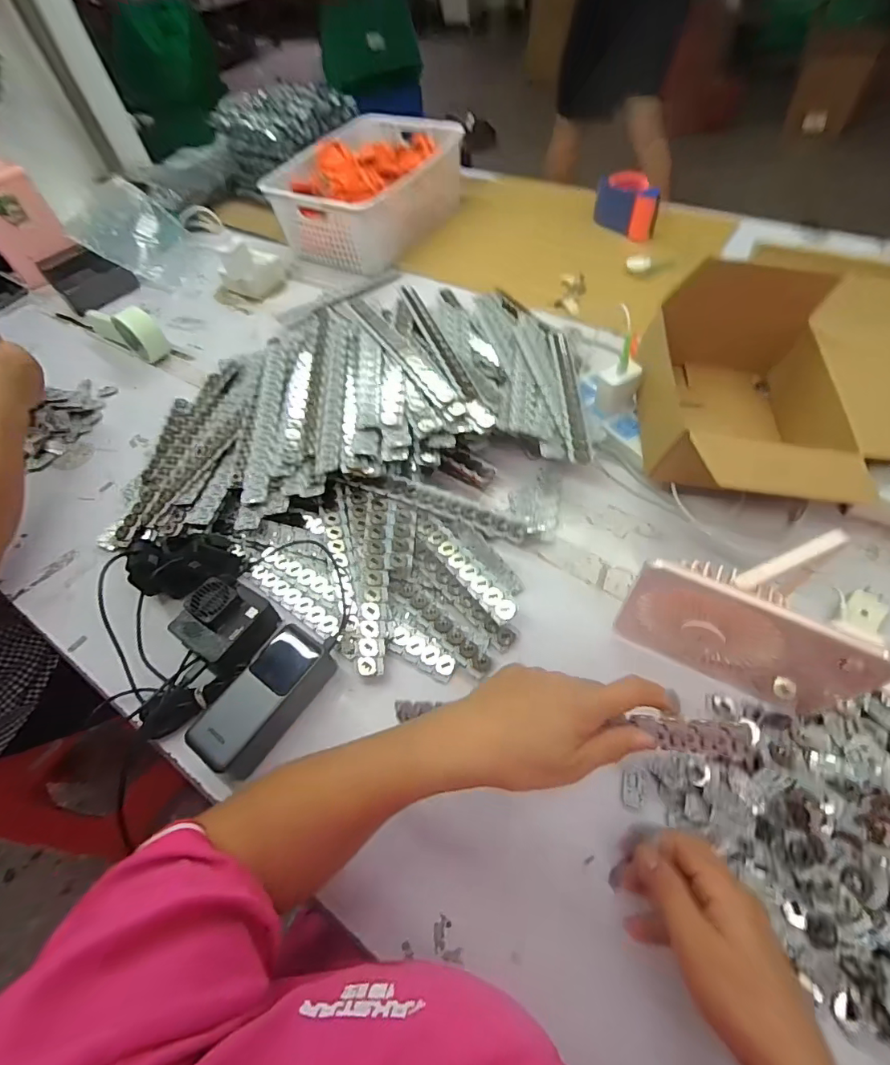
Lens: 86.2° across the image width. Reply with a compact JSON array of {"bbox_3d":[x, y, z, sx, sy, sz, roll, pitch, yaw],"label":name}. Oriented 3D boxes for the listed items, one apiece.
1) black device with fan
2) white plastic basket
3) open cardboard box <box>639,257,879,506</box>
[{"bbox_3d":[-0.220,0.091,0.477,0.084,0.039,0.081,26,62,19],"label":"black device with fan"},{"bbox_3d":[-0.149,-0.673,0.952,0.261,0.149,0.376,25,62,19],"label":"white plastic basket"},{"bbox_3d":[0.331,-0.146,0.533,0.198,0.149,0.266,9,58,10],"label":"open cardboard box"}]

